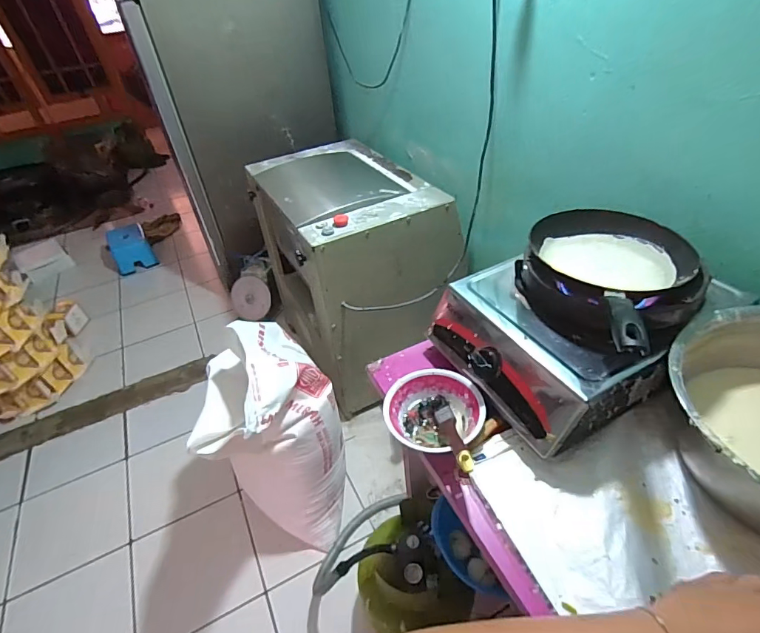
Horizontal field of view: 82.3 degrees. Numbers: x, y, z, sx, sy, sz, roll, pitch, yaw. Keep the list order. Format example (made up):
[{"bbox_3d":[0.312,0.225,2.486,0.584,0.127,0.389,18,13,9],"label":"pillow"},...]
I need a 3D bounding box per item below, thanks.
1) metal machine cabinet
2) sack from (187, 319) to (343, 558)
[{"bbox_3d":[-0.100,-0.159,1.459,0.429,0.605,0.696,-25,43,-20],"label":"metal machine cabinet"},{"bbox_3d":[-0.258,0.298,1.095,0.290,0.511,0.358,-24,43,-19],"label":"sack"}]

